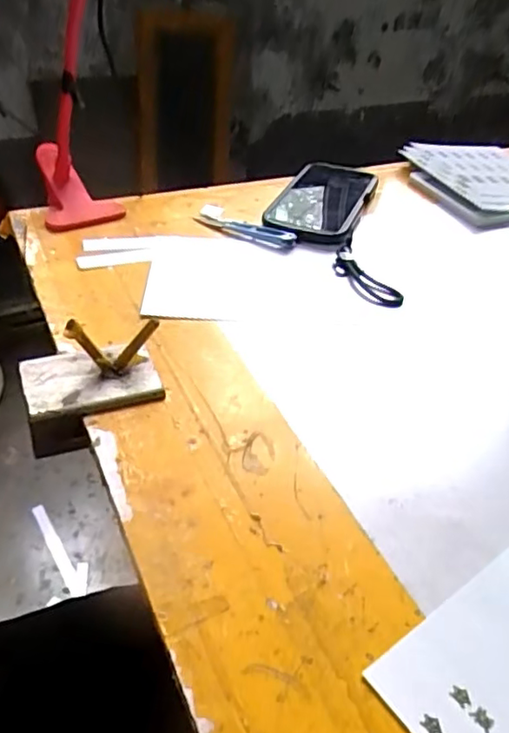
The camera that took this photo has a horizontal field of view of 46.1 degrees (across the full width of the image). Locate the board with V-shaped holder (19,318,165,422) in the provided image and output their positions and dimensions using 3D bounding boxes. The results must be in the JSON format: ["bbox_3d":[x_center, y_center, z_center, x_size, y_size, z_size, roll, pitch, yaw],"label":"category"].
[{"bbox_3d":[-0.102,-0.004,0.368,0.083,0.041,0.059,-12,42,-18],"label":"board with V-shaped holder"}]

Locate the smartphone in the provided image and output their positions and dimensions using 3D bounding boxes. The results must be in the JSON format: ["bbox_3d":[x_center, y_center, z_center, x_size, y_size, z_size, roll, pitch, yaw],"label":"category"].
[{"bbox_3d":[0.069,-0.169,0.609,0.089,0.015,0.188,14,41,12],"label":"smartphone"}]

